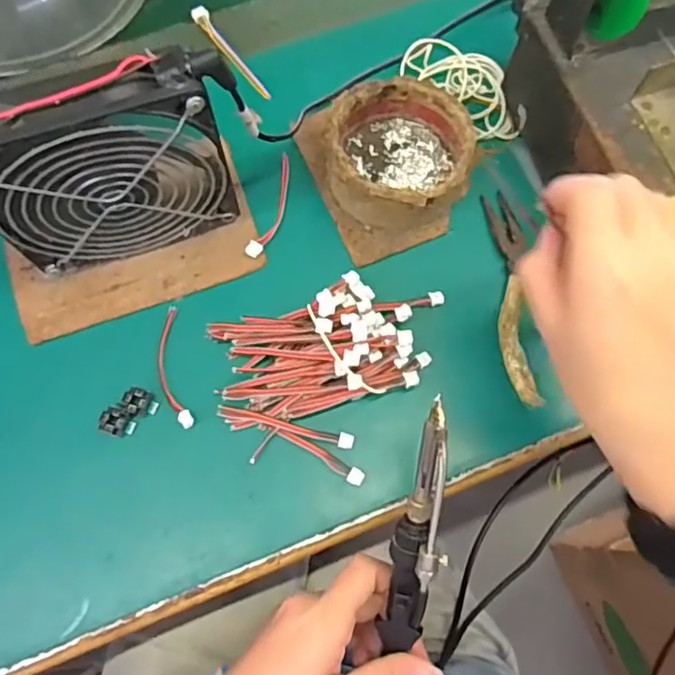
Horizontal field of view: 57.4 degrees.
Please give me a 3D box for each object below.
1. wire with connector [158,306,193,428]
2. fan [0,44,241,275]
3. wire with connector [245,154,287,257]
[{"bbox_3d":[-0.094,0.016,0.348,0.015,0.007,0.072,-13,75,-4],"label":"wire with connector"},{"bbox_3d":[-0.112,-0.080,0.314,0.123,0.131,0.026,-19,75,-6],"label":"fan"},{"bbox_3d":[-0.039,-0.080,0.377,0.012,0.006,0.072,17,75,4],"label":"wire with connector"}]

